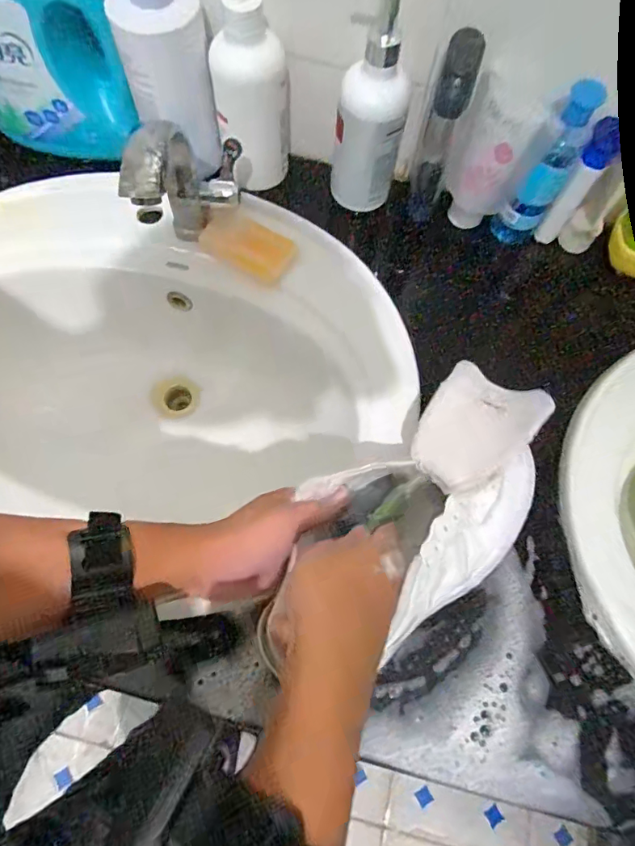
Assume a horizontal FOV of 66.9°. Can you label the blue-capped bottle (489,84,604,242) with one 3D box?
[{"bbox_3d":[0.220,-0.240,0.470,0.038,0.164,0.033,-38,76,-14],"label":"blue-capped bottle"}]

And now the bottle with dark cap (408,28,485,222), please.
[{"bbox_3d":[0.121,-0.283,0.485,0.032,0.186,0.044,16,70,3],"label":"bottle with dark cap"}]

